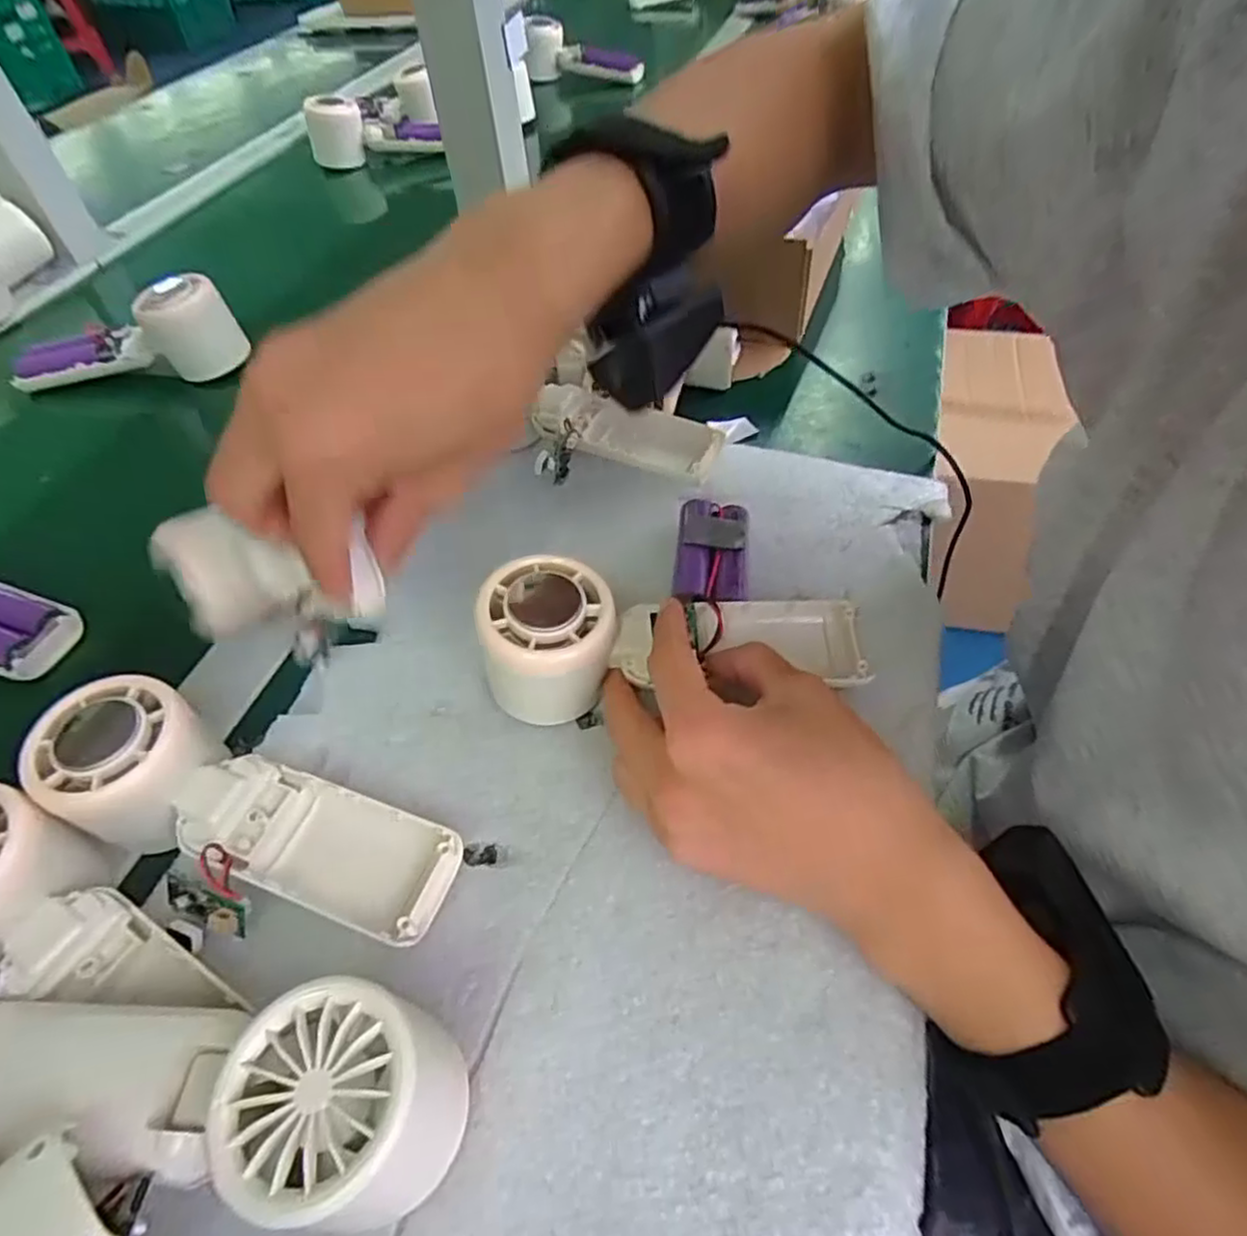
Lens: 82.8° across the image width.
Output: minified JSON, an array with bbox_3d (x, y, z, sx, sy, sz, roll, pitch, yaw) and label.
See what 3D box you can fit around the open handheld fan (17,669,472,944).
[{"bbox_3d":[-0.146,0.078,0.280,0.167,0.047,0.057,22,53,2],"label":"open handheld fan"}]

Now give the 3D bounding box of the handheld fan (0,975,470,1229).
[{"bbox_3d":[-0.131,0.139,0.206,0.167,0.054,0.052,0,50,3],"label":"handheld fan"}]

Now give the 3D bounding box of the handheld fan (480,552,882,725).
[{"bbox_3d":[0.021,0.013,0.310,0.163,0.055,0.059,-2,49,-14],"label":"handheld fan"}]

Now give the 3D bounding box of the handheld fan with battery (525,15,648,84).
[{"bbox_3d":[-0.046,-0.744,0.939,0.148,0.062,0.059,12,51,-2],"label":"handheld fan with battery"}]

